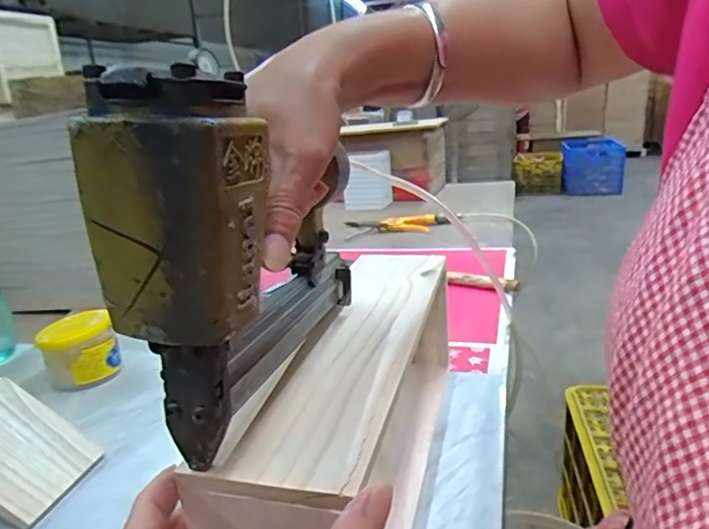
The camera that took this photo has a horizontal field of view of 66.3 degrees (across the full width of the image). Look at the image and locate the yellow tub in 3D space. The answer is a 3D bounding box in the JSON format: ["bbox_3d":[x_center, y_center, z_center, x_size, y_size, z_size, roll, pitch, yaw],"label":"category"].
[{"bbox_3d":[-0.309,0.095,0.613,0.077,0.072,0.073,-16,21,-33],"label":"yellow tub"}]

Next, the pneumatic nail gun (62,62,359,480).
[{"bbox_3d":[-0.047,-0.021,0.296,0.056,0.152,0.204,0,18,14],"label":"pneumatic nail gun"}]

